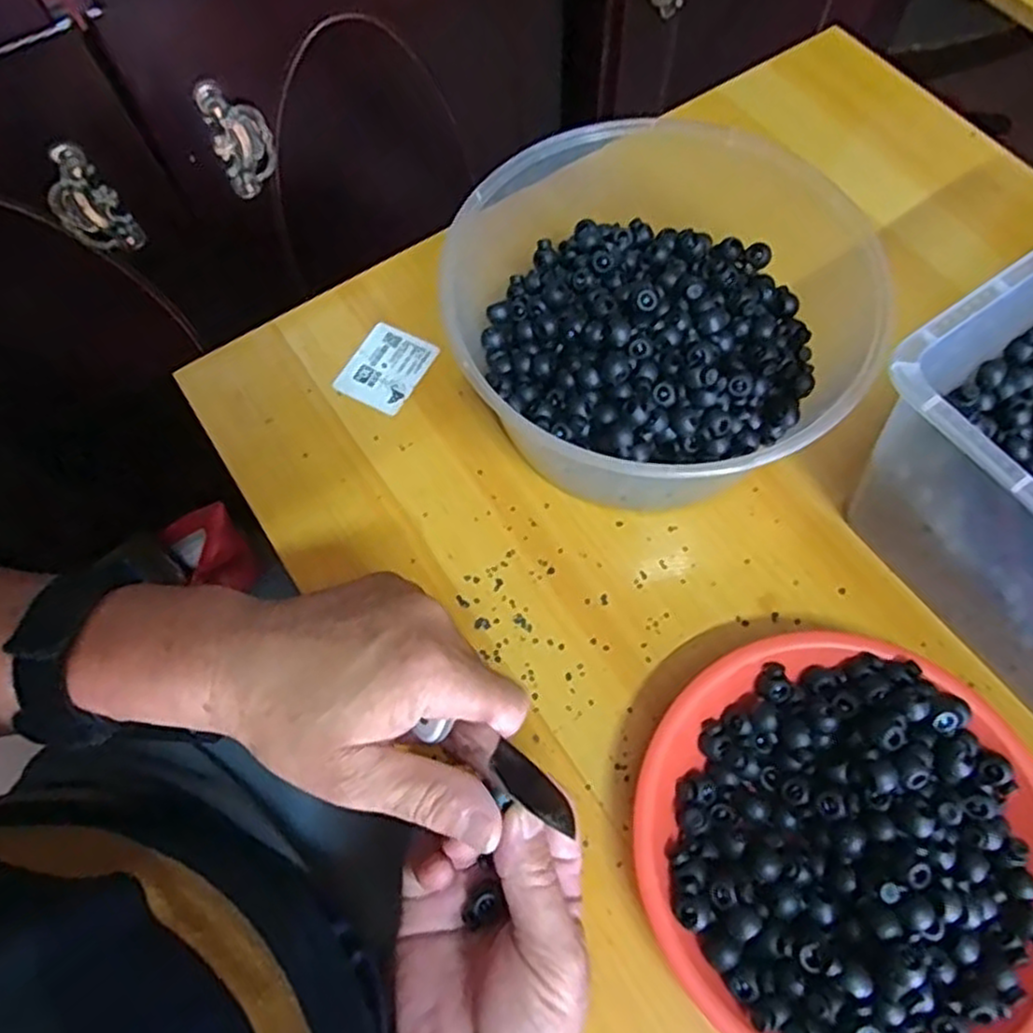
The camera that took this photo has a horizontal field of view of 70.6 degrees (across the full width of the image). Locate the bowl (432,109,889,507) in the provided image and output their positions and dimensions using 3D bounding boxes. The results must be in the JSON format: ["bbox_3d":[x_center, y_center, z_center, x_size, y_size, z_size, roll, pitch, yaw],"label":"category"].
[{"bbox_3d":[0.082,-0.112,0.429,0.233,0.106,0.225,0,68,1],"label":"bowl"}]

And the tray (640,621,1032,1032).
[{"bbox_3d":[0.156,0.156,0.349,0.190,0.047,0.190,-39,73,-14],"label":"tray"}]

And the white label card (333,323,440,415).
[{"bbox_3d":[-0.087,-0.099,0.489,0.049,0.004,0.061,29,73,8],"label":"white label card"}]

